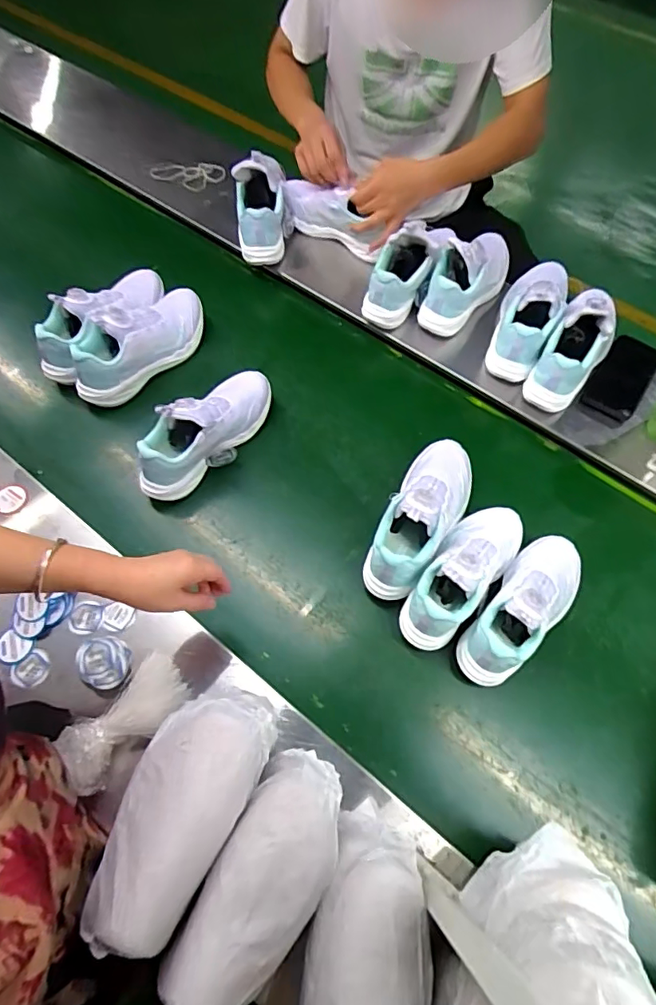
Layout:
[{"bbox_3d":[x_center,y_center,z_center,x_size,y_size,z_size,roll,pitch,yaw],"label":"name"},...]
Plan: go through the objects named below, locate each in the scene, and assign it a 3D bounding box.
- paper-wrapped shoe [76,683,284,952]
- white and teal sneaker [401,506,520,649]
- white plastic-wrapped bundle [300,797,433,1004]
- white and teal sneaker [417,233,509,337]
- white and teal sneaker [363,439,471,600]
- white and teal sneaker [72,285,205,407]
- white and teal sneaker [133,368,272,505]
[{"bbox_3d":[-0.138,0.281,0.504,0.115,0.088,0.241,21,47,11],"label":"paper-wrapped shoe"},{"bbox_3d":[0.184,0.090,0.699,0.088,0.108,0.230,33,69,16],"label":"white and teal sneaker"},{"bbox_3d":[0.036,0.404,0.471,0.113,0.090,0.269,8,33,5],"label":"white plastic-wrapped bundle"},{"bbox_3d":[0.238,-0.392,0.892,0.092,0.109,0.208,40,71,18],"label":"white and teal sneaker"},{"bbox_3d":[0.132,0.013,0.732,0.096,0.116,0.250,27,68,13],"label":"white and teal sneaker"},{"bbox_3d":[-0.315,-0.275,0.871,0.094,0.101,0.255,42,72,18],"label":"white and teal sneaker"},{"bbox_3d":[-0.190,-0.117,0.794,0.093,0.119,0.252,40,72,18],"label":"white and teal sneaker"}]

